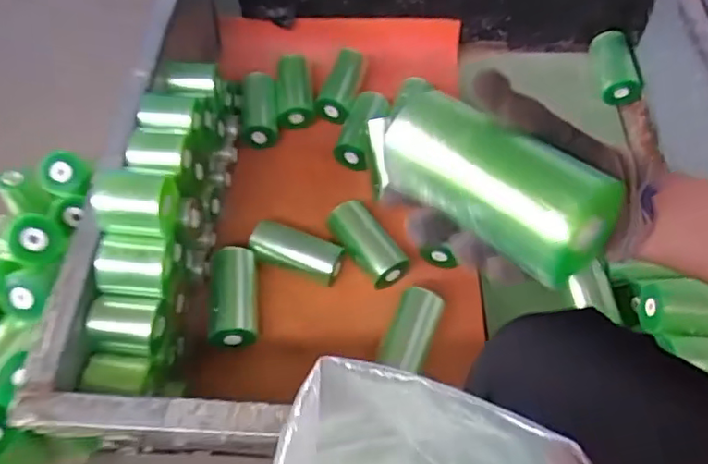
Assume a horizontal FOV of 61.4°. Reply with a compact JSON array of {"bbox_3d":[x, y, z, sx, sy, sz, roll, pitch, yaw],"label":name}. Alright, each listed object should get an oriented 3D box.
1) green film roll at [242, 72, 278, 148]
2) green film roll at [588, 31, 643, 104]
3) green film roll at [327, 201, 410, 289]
[{"bbox_3d":[-0.155,-0.197,0.986,0.056,0.050,0.134,-2,64,-2],"label":"green film roll"},{"bbox_3d":[0.449,-0.286,1.040,0.060,0.050,0.135,-3,63,-3],"label":"green film roll"},{"bbox_3d":[0.017,0.014,0.837,0.051,0.057,0.132,-31,68,-26],"label":"green film roll"}]

